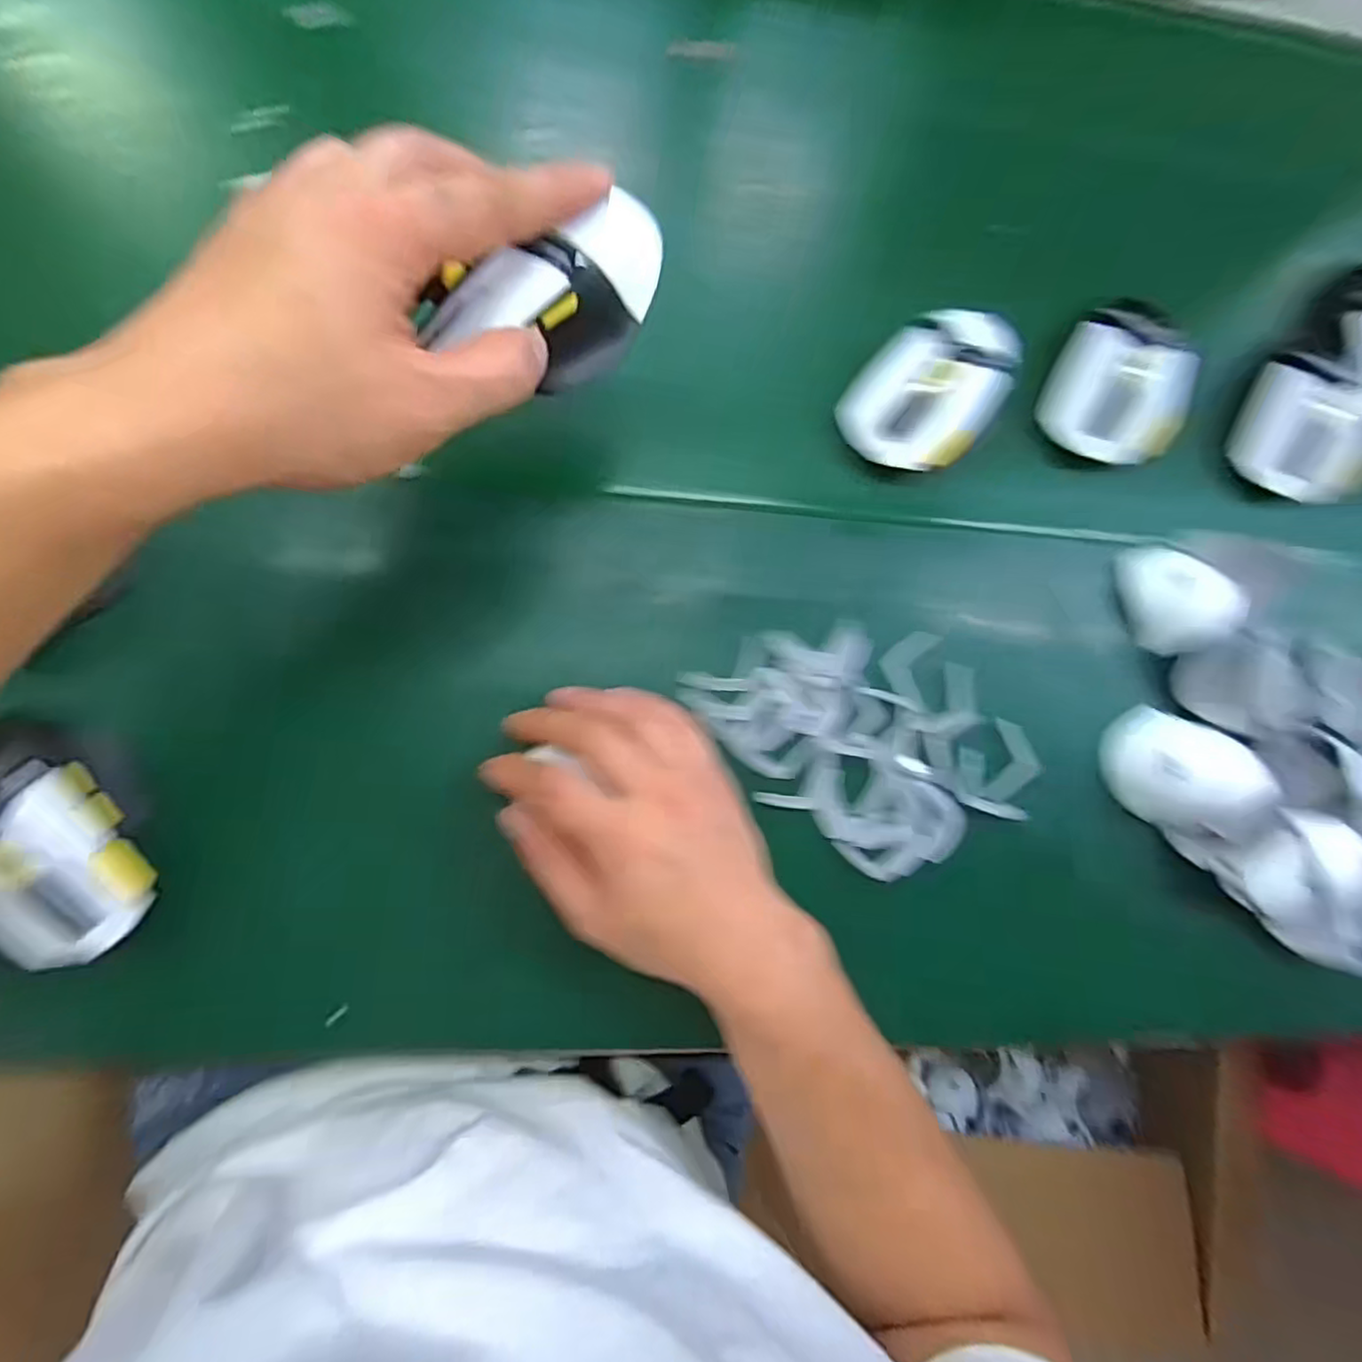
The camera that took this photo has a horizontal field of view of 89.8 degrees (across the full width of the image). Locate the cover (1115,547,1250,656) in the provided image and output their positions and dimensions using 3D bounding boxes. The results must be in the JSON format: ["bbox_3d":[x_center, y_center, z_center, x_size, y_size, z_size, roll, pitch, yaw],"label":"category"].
[{"bbox_3d":[0.300,-0.054,0.413,0.053,0.037,0.063,-26,89,-9],"label":"cover"}]

